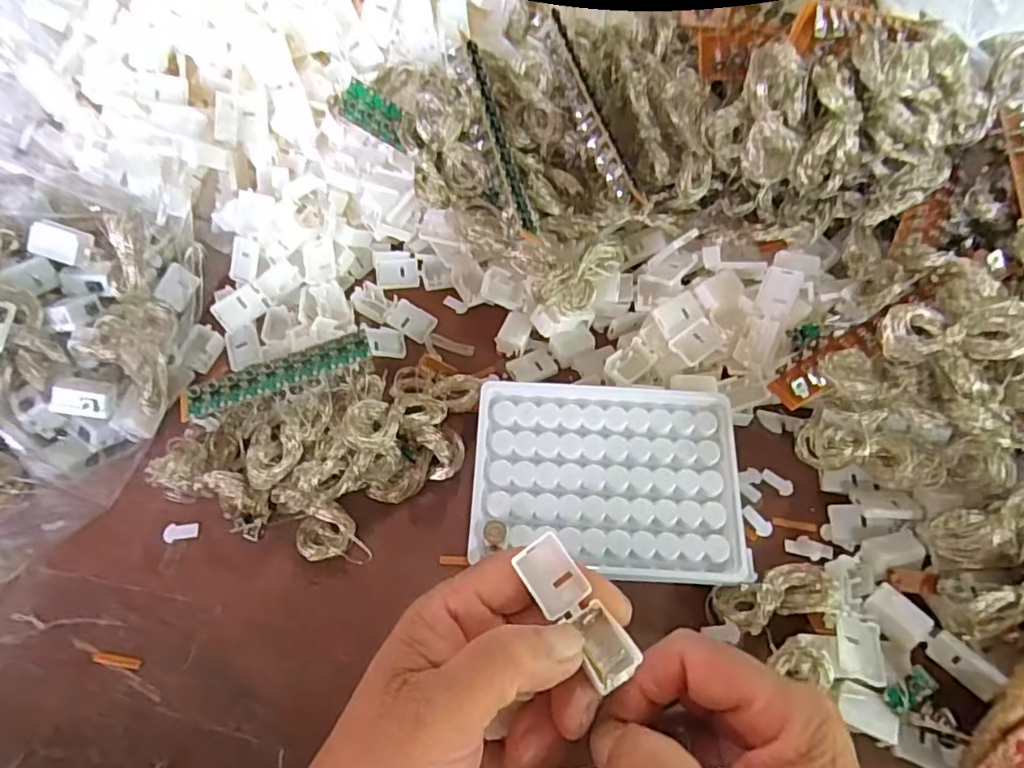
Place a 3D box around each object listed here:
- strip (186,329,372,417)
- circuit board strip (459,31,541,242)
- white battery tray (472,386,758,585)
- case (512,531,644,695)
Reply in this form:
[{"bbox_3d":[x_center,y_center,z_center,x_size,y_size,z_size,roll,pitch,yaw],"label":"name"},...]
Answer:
[{"bbox_3d":[-0.126,-0.006,0.325,0.098,0.008,0.019,-18,65,-7],"label":"strip"},{"bbox_3d":[-0.007,-0.138,0.331,0.004,0.015,0.124,-23,80,36],"label":"circuit board strip"},{"bbox_3d":[0.047,0.044,0.298,0.129,0.011,0.097,2,64,3],"label":"white battery tray"},{"bbox_3d":[0.023,0.080,0.213,0.020,0.011,0.054,-34,66,-14],"label":"case"}]

